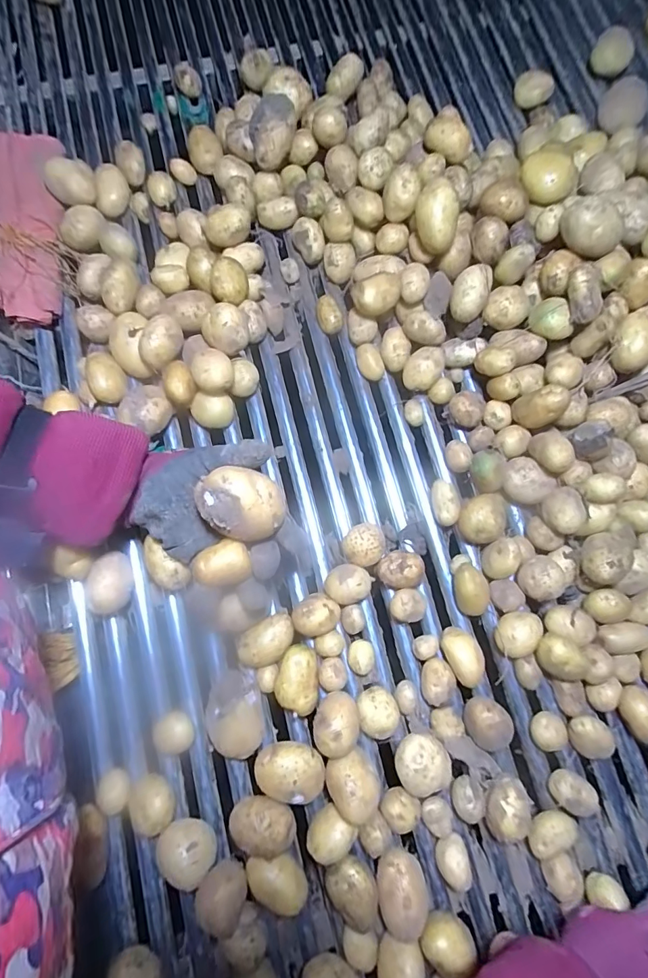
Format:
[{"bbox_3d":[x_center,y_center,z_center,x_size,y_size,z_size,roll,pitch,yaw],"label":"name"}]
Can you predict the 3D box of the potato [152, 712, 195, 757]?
[{"bbox_3d":[-0.138,0.227,0.404,0.034,0.027,0.034,0,75,0],"label":"potato"}]

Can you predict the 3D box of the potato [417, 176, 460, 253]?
[{"bbox_3d":[0.112,-0.274,0.430,0.041,0.039,0.058,10,75,3],"label":"potato"}]

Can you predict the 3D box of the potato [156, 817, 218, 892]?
[{"bbox_3d":[-0.117,0.311,0.375,0.049,0.034,0.041,35,78,9],"label":"potato"}]

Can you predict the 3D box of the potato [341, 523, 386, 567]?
[{"bbox_3d":[0.039,0.059,0.439,0.041,0.041,0.039,0,75,0],"label":"potato"}]

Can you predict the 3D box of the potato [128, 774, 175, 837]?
[{"bbox_3d":[-0.149,0.277,0.383,0.037,0.036,0.042,1,75,0],"label":"potato"}]

